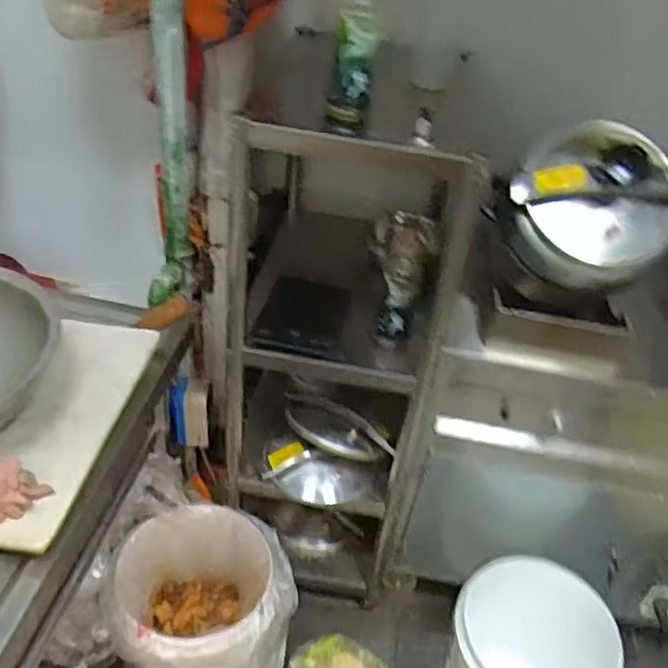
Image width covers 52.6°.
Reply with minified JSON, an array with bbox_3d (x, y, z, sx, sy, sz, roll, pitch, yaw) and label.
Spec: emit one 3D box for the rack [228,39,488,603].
[{"bbox_3d":[0.007,-0.012,1.595,0.504,1.189,0.701,5,38,-3],"label":"rack"}]

